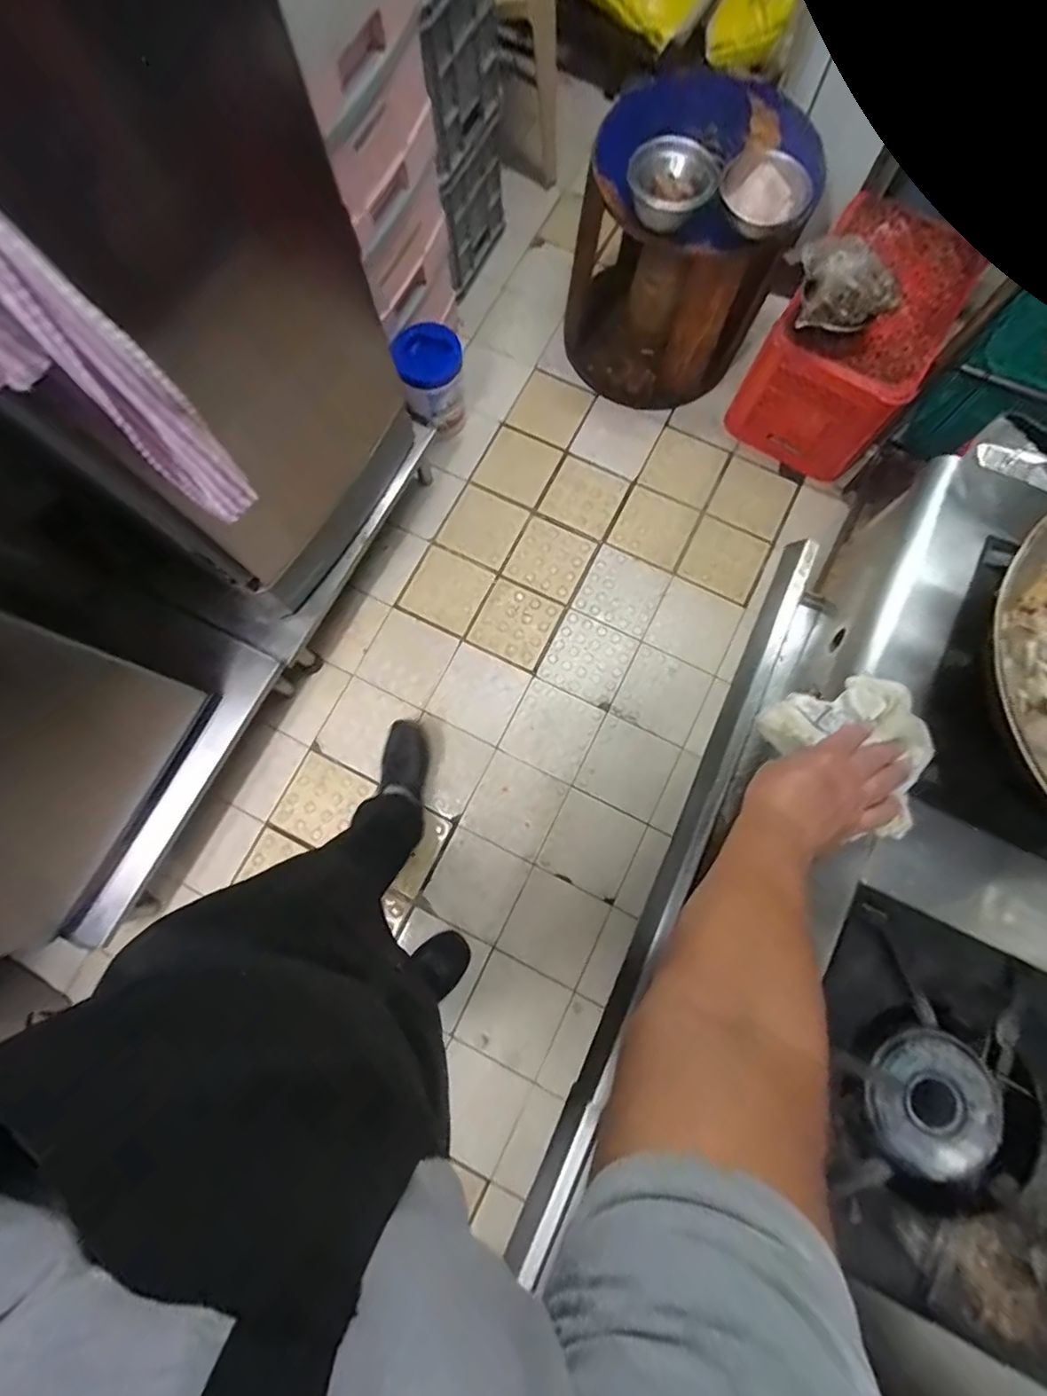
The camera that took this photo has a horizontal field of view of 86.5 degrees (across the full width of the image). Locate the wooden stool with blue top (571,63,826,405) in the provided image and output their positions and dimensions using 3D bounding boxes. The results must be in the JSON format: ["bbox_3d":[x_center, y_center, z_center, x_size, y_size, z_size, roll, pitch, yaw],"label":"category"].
[{"bbox_3d":[0.347,-1.042,1.319,0.381,0.513,0.399,-20,79,-4],"label":"wooden stool with blue top"}]

